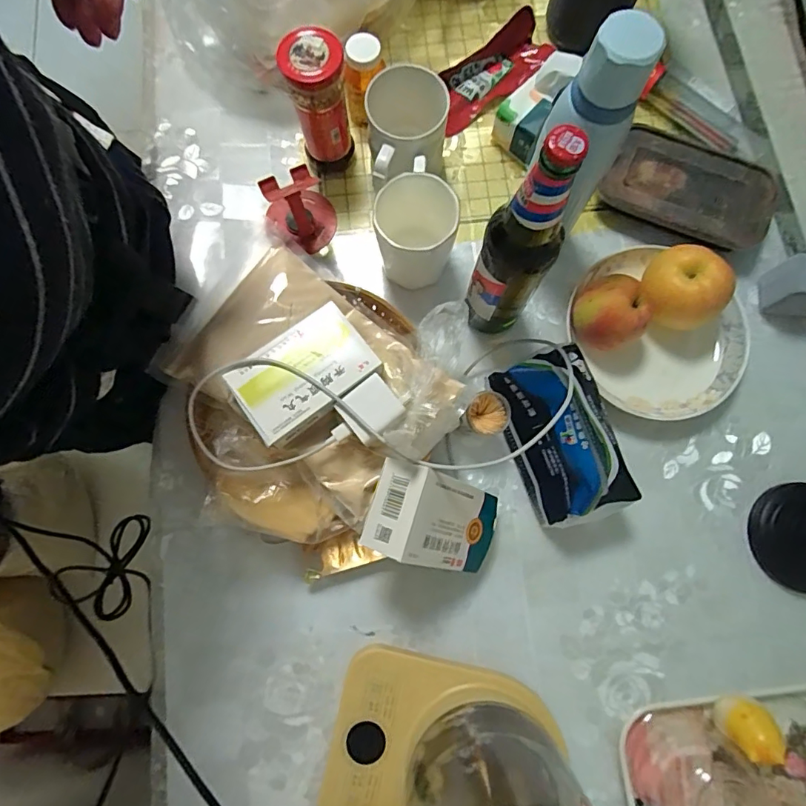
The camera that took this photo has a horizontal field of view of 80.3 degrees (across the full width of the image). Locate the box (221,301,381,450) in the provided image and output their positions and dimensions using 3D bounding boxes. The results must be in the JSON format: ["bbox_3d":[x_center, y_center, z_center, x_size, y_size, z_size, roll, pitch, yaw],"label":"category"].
[{"bbox_3d":[-0.093,-0.025,0.453,0.125,0.042,0.083,-38,81,-7],"label":"box"}]

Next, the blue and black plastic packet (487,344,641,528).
[{"bbox_3d":[0.163,0.035,0.495,0.091,0.087,0.166,-22,80,-4],"label":"blue and black plastic packet"}]

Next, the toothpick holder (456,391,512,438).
[{"bbox_3d":[0.087,0.014,0.511,0.044,0.058,0.041,0,79,0],"label":"toothpick holder"}]

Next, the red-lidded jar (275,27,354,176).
[{"bbox_3d":[-0.090,-0.323,0.533,0.059,0.151,0.059,0,79,0],"label":"red-lidded jar"}]

